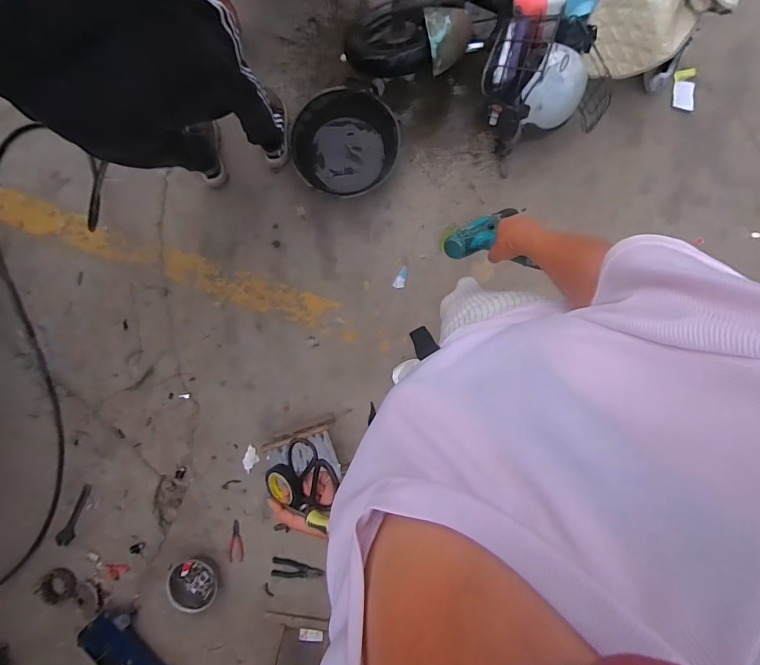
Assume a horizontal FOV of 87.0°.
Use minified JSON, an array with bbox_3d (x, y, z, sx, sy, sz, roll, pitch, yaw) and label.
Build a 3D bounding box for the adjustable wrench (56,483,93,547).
[{"bbox_3d":[-0.973,0.579,1.272,0.047,0.013,0.179,20,83,-31],"label":"adjustable wrench"}]

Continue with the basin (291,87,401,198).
[{"bbox_3d":[-0.121,-0.642,1.383,0.359,0.106,0.345,0,92,2],"label":"basin"}]

